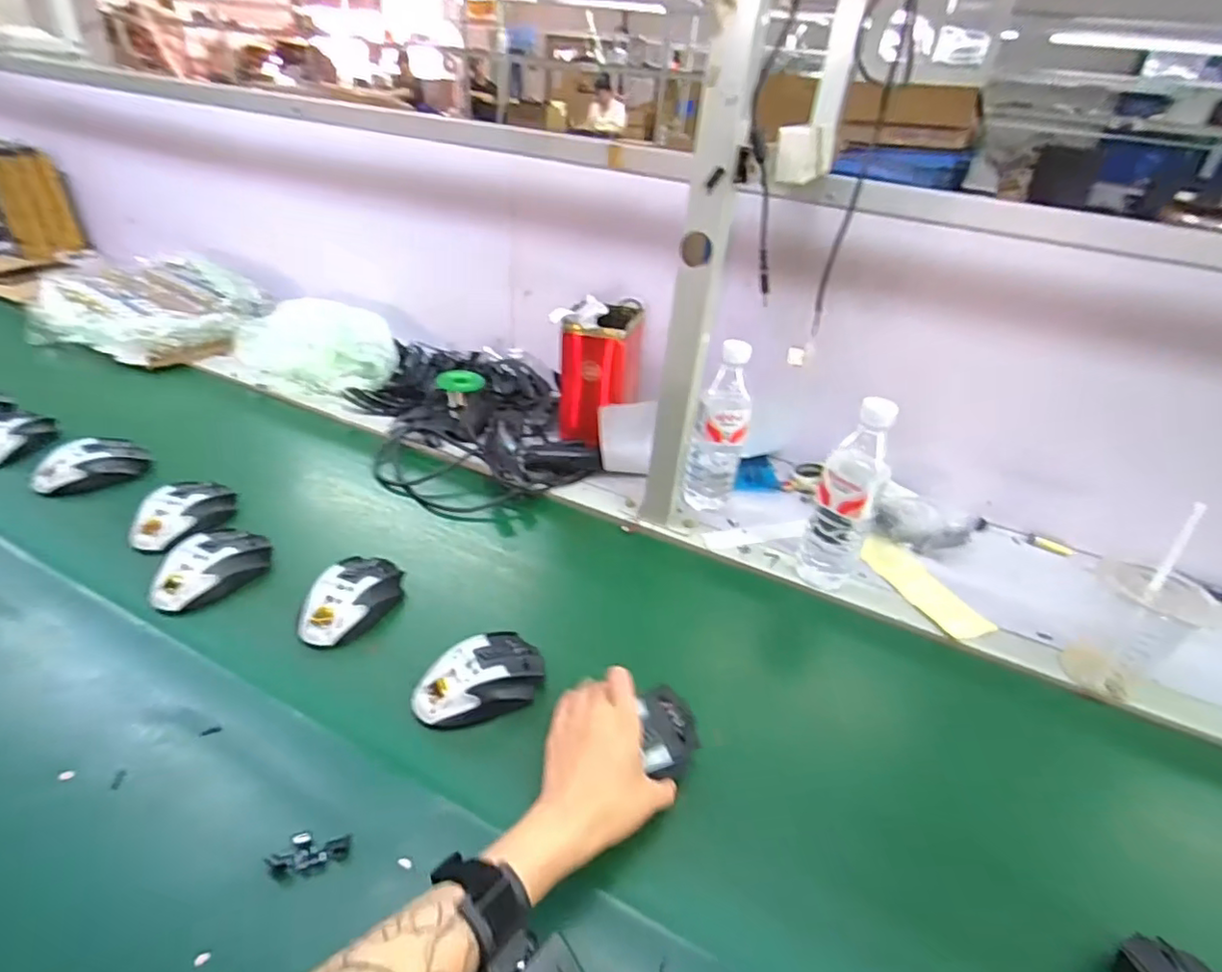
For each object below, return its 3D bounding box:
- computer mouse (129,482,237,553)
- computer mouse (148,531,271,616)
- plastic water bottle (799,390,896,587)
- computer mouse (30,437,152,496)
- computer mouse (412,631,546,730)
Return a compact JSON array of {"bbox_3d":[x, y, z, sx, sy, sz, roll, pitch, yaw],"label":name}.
[{"bbox_3d":[-0.495,0.027,0.705,0.058,0.036,0.114,20,34,19],"label":"computer mouse"},{"bbox_3d":[-0.415,0.081,0.636,0.060,0.037,0.118,18,33,16],"label":"computer mouse"},{"bbox_3d":[0.263,0.015,0.680,0.067,0.225,0.063,18,33,16],"label":"plastic water bottle"},{"bbox_3d":[-0.652,-0.026,0.764,0.117,0.040,0.066,-23,43,-40],"label":"computer mouse"},{"bbox_3d":[-0.118,0.176,0.552,0.119,0.042,0.072,-18,40,-35],"label":"computer mouse"}]

